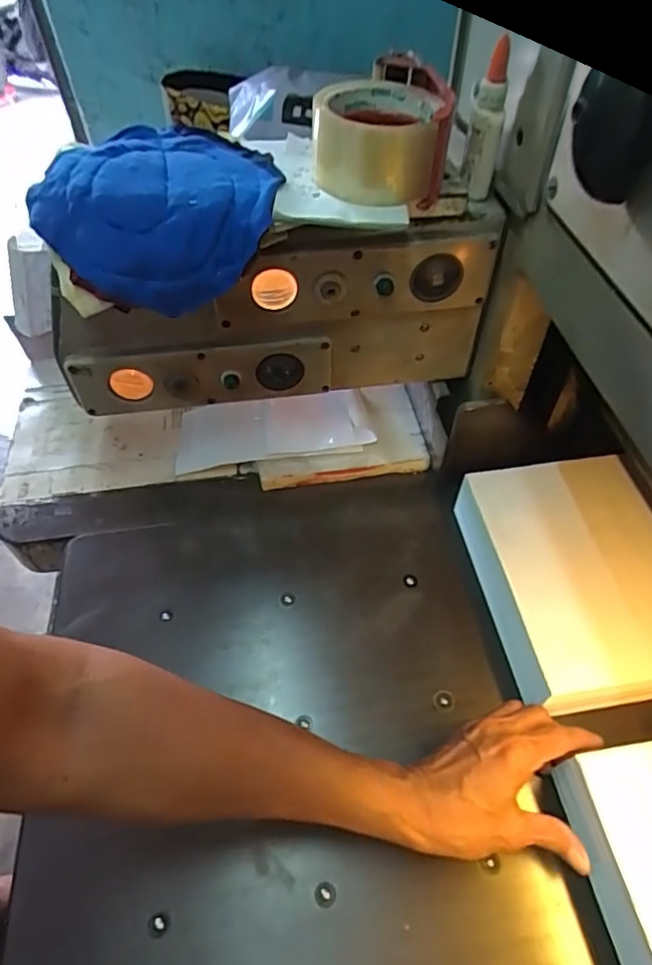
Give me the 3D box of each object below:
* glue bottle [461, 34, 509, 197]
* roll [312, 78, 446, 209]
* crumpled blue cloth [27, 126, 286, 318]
[{"bbox_3d":[0.119,-0.263,0.415,0.021,0.096,0.026,-7,52,-6],"label":"glue bottle"},{"bbox_3d":[0.035,-0.245,0.406,0.088,0.053,0.099,0,51,0],"label":"roll"},{"bbox_3d":[-0.121,-0.200,0.417,0.174,0.061,0.150,6,52,5],"label":"crumpled blue cloth"}]

